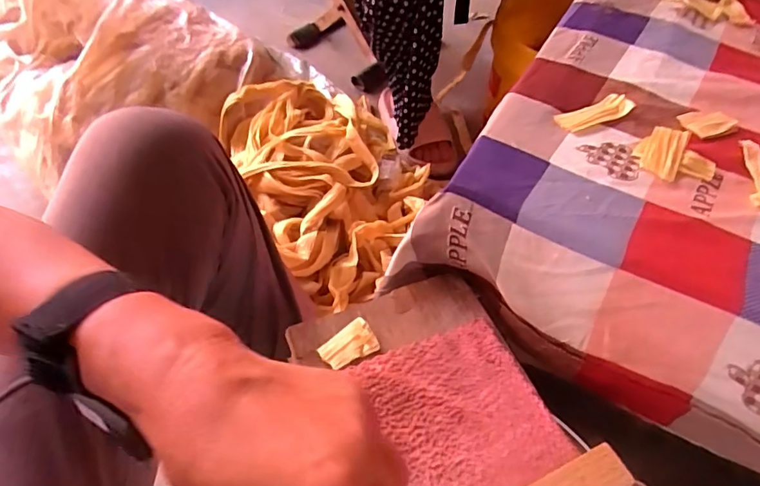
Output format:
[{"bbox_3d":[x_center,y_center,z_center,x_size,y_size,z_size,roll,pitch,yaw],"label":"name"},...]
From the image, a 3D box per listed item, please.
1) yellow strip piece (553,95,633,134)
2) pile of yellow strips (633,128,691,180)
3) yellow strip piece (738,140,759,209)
[{"bbox_3d":[0.188,-0.115,0.450,0.071,0.008,0.025,-19,56,-19],"label":"yellow strip piece"},{"bbox_3d":[0.228,-0.076,0.418,0.034,0.014,0.051,25,54,14],"label":"pile of yellow strips"},{"bbox_3d":[0.307,-0.055,0.415,0.022,0.004,0.083,17,52,8],"label":"yellow strip piece"}]

